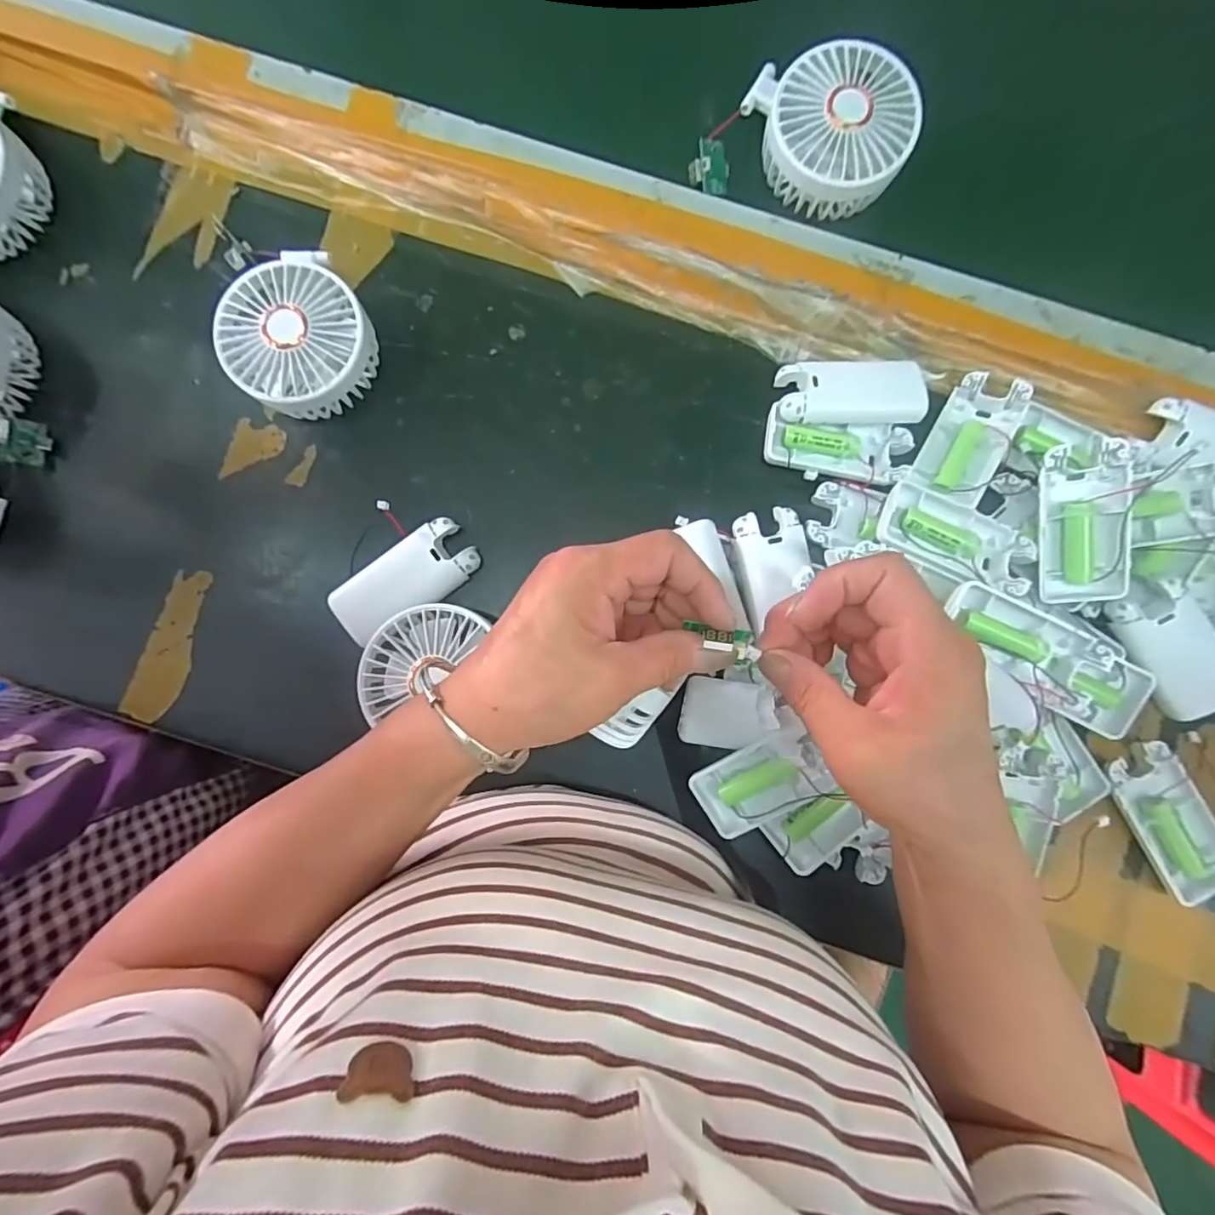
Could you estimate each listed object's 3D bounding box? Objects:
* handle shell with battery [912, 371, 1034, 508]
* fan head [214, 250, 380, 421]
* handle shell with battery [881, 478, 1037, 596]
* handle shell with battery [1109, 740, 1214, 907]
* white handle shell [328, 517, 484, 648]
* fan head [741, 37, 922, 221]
[{"bbox_3d":[0.233,-0.106,0.360,0.041,0.020,0.091,28,90,2],"label":"handle shell with battery"},{"bbox_3d":[-0.189,-0.166,0.354,0.083,0.046,0.088,0,92,0],"label":"fan head"},{"bbox_3d":[0.213,-0.043,0.348,0.091,0.026,0.047,26,91,-1],"label":"handle shell with battery"},{"bbox_3d":[0.355,0.133,0.353,0.051,0.012,0.095,-27,92,1],"label":"handle shell with battery"},{"bbox_3d":[-0.128,-0.017,0.361,0.092,0.025,0.046,-36,91,1],"label":"white handle shell"},{"bbox_3d":[0.139,-0.292,0.347,0.090,0.036,0.084,-7,92,0],"label":"fan head"}]

